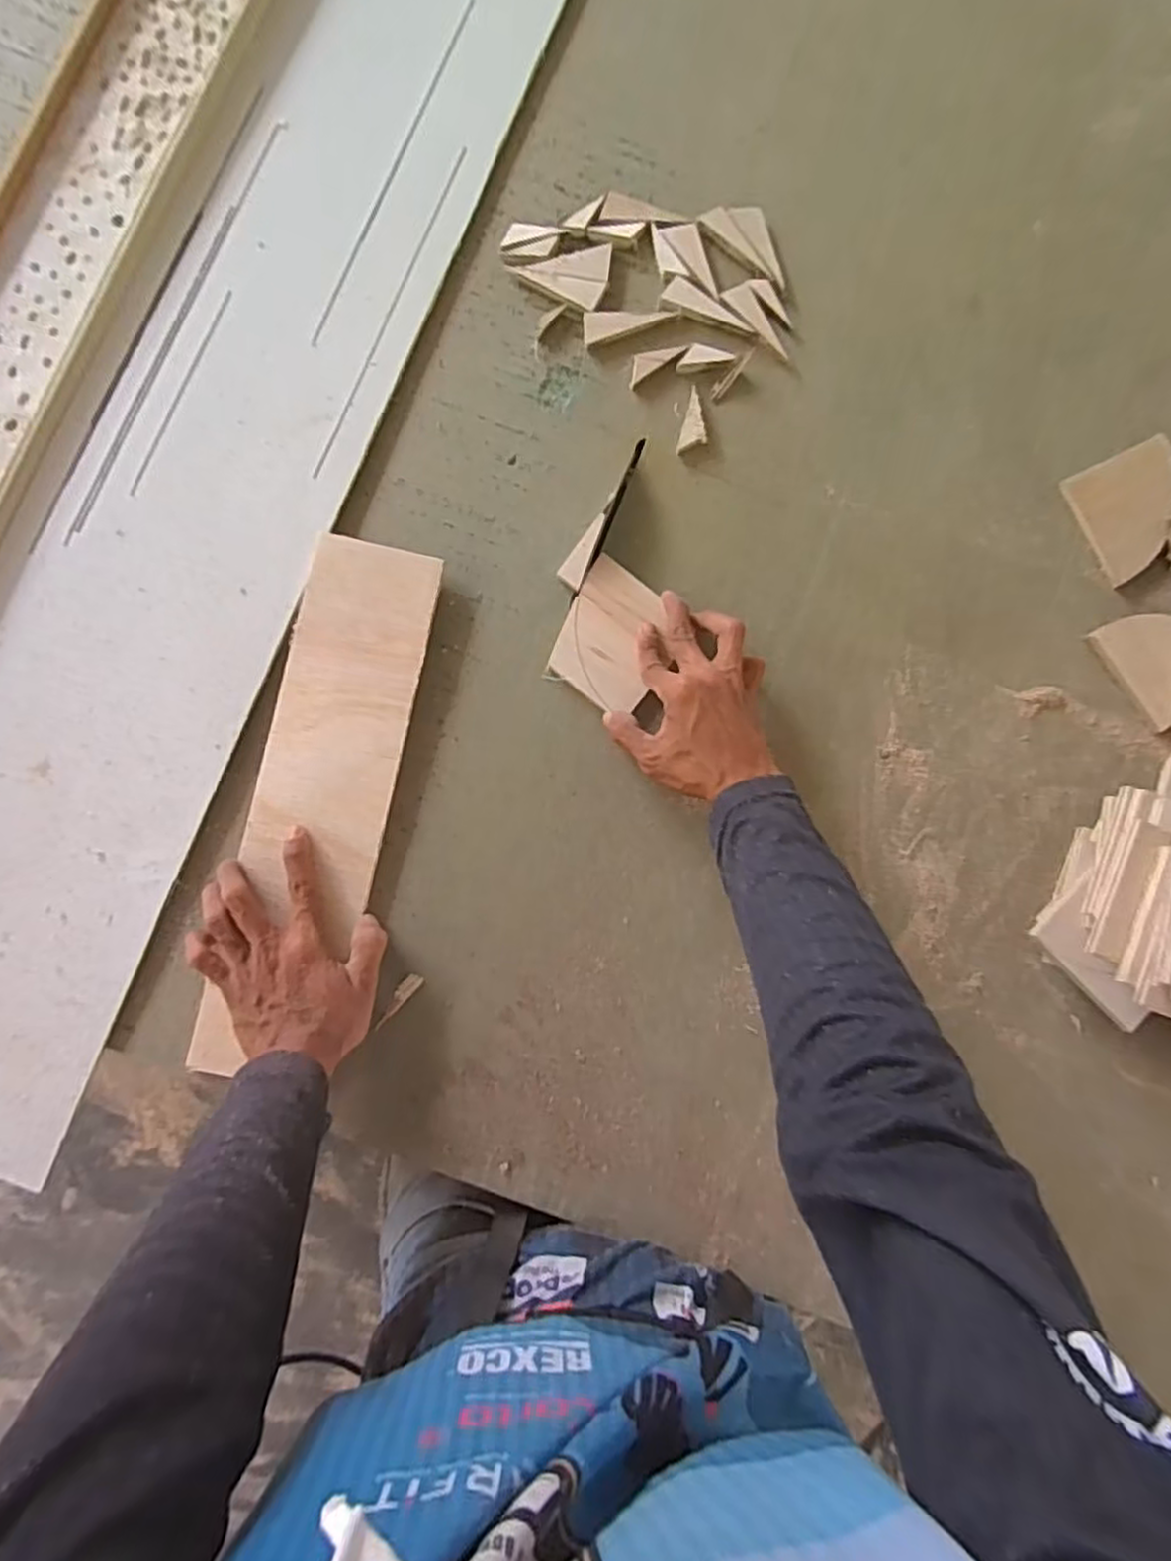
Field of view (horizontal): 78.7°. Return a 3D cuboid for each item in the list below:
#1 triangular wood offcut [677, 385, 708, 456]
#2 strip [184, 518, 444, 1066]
[{"bbox_3d":[0.095,-0.302,0.603,0.022,0.010,0.058,15,86,-4],"label":"triangular wood offcut"},{"bbox_3d":[-0.205,0.019,0.546,0.105,0.015,0.407,15,88,-4],"label":"strip"}]

